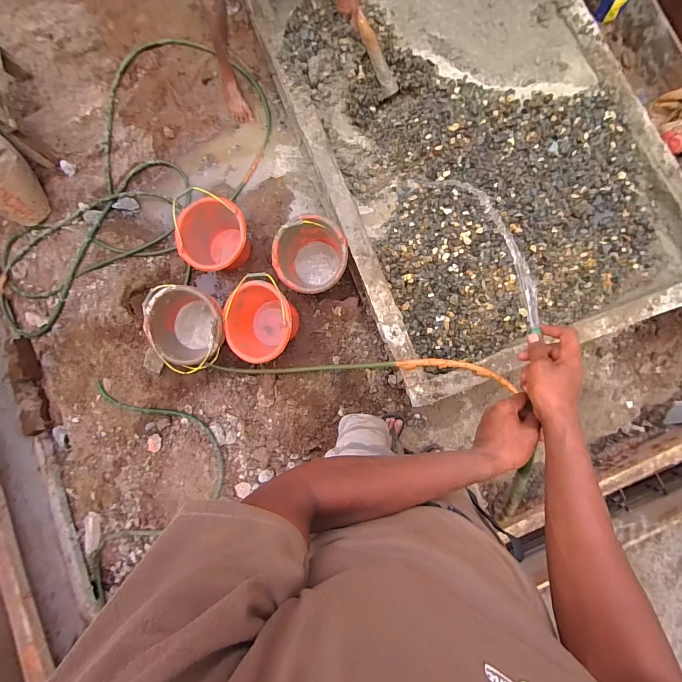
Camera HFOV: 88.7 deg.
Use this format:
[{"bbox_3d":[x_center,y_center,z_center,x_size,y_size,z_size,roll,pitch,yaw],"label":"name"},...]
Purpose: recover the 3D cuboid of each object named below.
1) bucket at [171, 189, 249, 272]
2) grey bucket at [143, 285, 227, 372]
[{"bbox_3d":[-0.529,-0.437,1.466,0.280,0.220,0.285,0,82,2],"label":"bucket"},{"bbox_3d":[-0.595,-0.044,1.401,0.299,0.223,0.327,-11,82,0],"label":"grey bucket"}]

